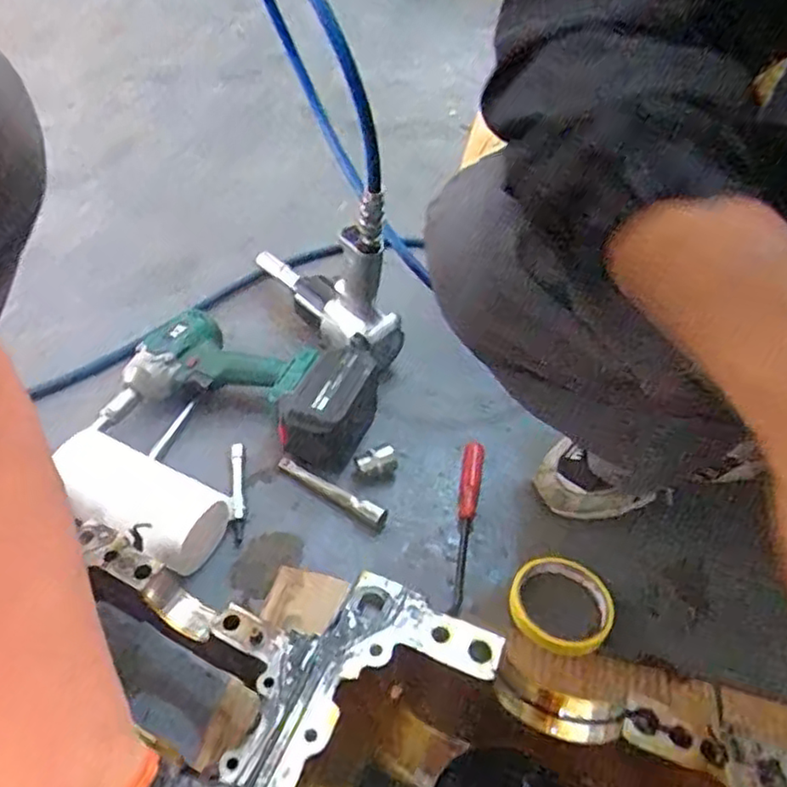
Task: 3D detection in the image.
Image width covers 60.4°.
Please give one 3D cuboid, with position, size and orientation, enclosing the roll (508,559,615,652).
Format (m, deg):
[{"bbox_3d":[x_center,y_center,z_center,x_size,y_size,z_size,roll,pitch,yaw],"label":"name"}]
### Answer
[{"bbox_3d":[0.148,0.186,0.600,0.087,0.024,0.085,25,48,18],"label":"roll"}]

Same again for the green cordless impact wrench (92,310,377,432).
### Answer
[{"bbox_3d":[-0.148,-0.014,0.729,0.246,0.066,0.163,7,45,1],"label":"green cordless impact wrench"}]

